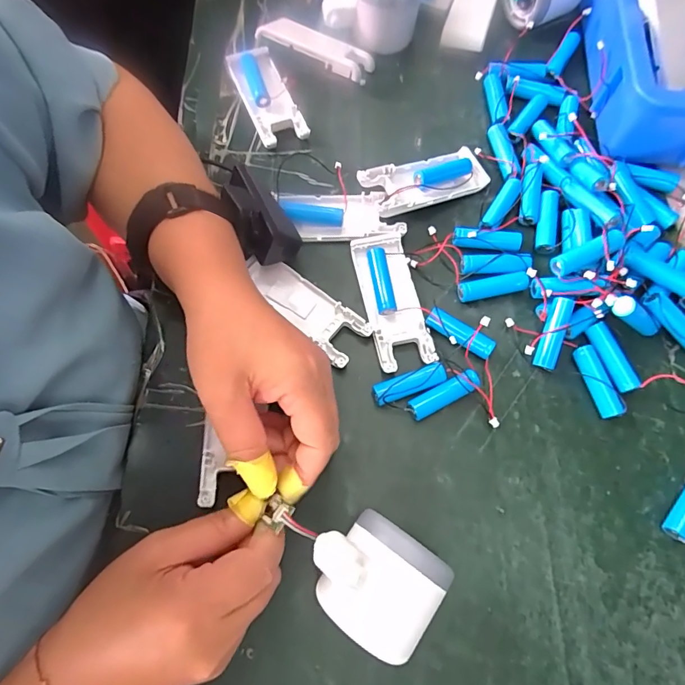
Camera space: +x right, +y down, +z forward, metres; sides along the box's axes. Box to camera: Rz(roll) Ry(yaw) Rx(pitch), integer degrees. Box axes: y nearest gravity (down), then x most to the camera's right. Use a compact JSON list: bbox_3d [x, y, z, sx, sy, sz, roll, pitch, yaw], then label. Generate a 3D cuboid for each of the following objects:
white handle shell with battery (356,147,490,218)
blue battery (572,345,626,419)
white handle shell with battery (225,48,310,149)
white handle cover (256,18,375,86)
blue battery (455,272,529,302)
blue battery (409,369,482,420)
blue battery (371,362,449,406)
[{"bbox_3d":[0.066,-0.127,0.346,0.102,0.024,0.037,-21,58,-15],"label":"white handle shell with battery"},{"bbox_3d":[0.175,0.027,0.303,0.015,0.015,0.050,-19,71,-6],"label":"blue battery"},{"bbox_3d":[-0.066,-0.216,0.387,0.039,0.013,0.104,-22,71,-7],"label":"white handle shell with battery"},{"bbox_3d":[-0.025,-0.268,0.401,0.105,0.015,0.033,22,72,8],"label":"white handle cover"},{"bbox_3d":[0.111,-0.041,0.327,0.050,0.015,0.014,-9,70,-3],"label":"blue battery"},{"bbox_3d":[0.070,0.036,0.301,0.051,0.014,0.014,-27,72,-9],"label":"blue battery"},{"bbox_3d":[0.045,0.028,0.301,0.050,0.014,0.015,-20,71,-7],"label":"blue battery"}]

